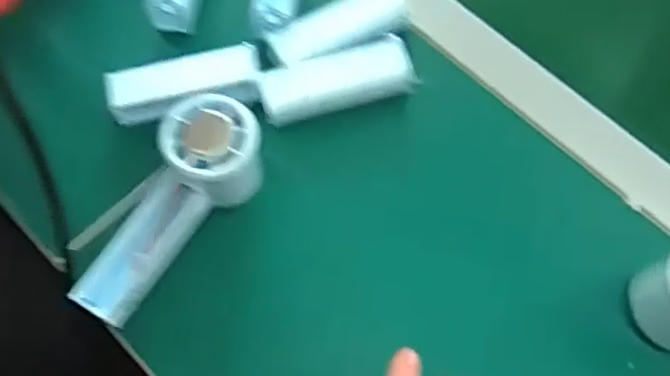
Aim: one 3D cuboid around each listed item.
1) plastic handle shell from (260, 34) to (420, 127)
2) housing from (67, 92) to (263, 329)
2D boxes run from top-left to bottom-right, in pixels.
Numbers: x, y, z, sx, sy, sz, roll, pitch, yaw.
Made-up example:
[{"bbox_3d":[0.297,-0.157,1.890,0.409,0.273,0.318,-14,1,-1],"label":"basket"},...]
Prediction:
[{"bbox_3d":[0.002,-0.076,0.488,0.104,0.025,0.037,-16,67,-4],"label":"plastic handle shell"},{"bbox_3d":[-0.101,0.013,0.442,0.060,0.050,0.151,31,84,15],"label":"housing"}]

